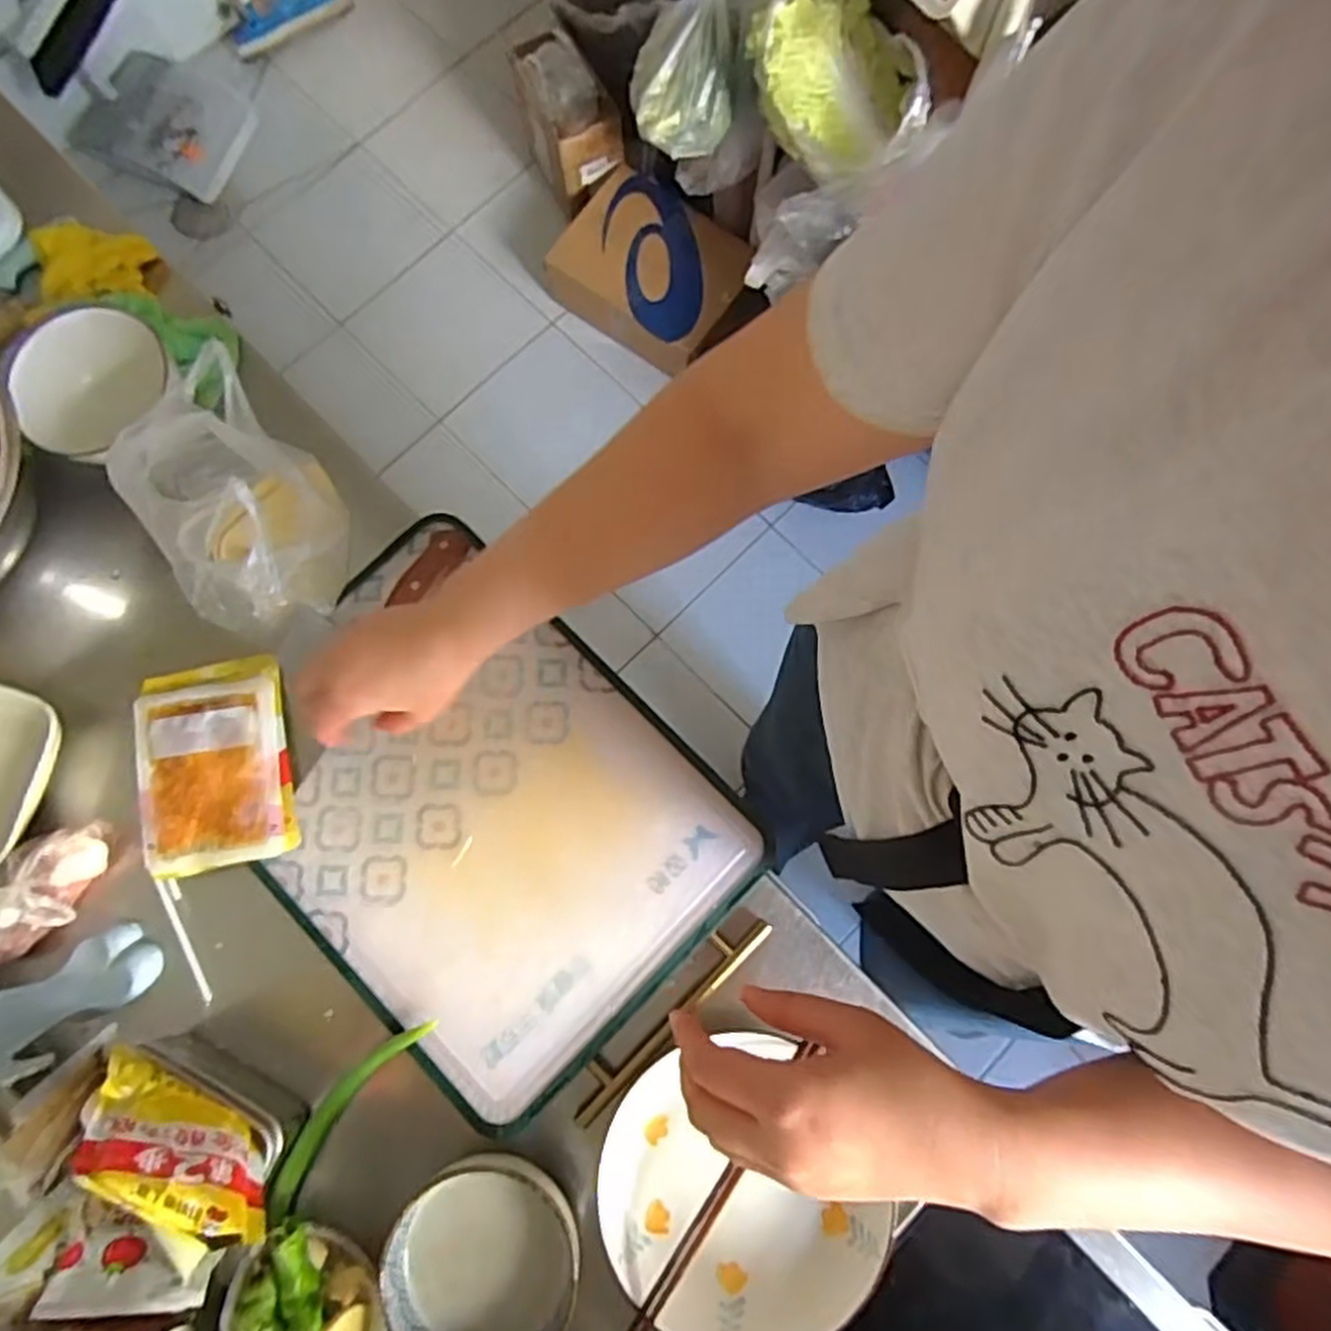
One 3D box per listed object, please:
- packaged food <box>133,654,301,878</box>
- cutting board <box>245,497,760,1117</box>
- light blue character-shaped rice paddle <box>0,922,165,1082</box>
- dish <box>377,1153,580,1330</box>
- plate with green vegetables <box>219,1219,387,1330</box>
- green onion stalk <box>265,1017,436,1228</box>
[{"bbox_3d":[-0.347,0.075,0.609,0.111,0.024,0.155,-10,79,-2],"label":"packaged food"},{"bbox_3d":[-0.151,0.107,0.613,0.387,0.012,0.301,43,82,8],"label":"cutting board"},{"bbox_3d":[-0.437,0.230,0.542,0.033,0.160,0.093,-41,80,18],"label":"light blue character-shaped rice paddle"},{"bbox_3d":[-0.118,0.393,0.526,0.119,0.049,0.123,0,78,0],"label":"dish"},{"bbox_3d":[-0.242,0.437,0.523,0.103,0.046,0.104,0,78,0],"label":"plate with green vegetables"},{"bbox_3d":[-0.228,0.313,0.566,0.034,0.034,0.155,36,81,7],"label":"green onion stalk"}]

